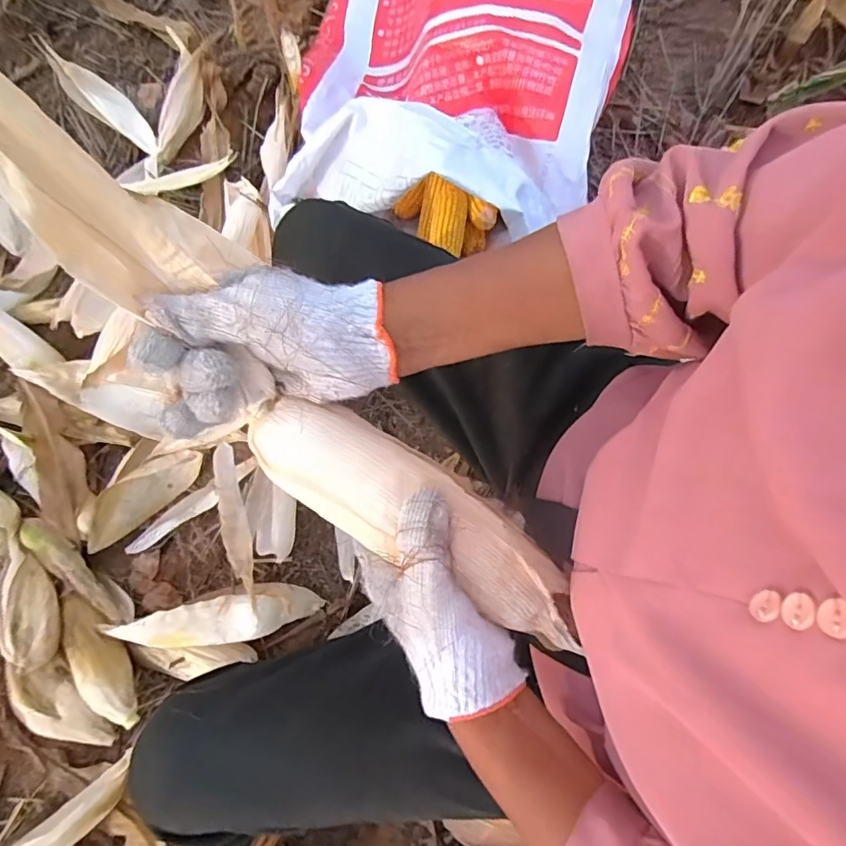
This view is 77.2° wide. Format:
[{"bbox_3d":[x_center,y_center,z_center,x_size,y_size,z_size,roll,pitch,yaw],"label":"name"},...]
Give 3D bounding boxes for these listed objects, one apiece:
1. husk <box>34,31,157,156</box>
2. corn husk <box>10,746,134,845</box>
[{"bbox_3d":[-0.558,-0.560,0.915,0.240,0.025,0.059,39,80,-10],"label":"husk"},{"bbox_3d":[-0.438,0.484,0.611,0.215,0.061,0.049,-35,77,-21],"label":"corn husk"}]

